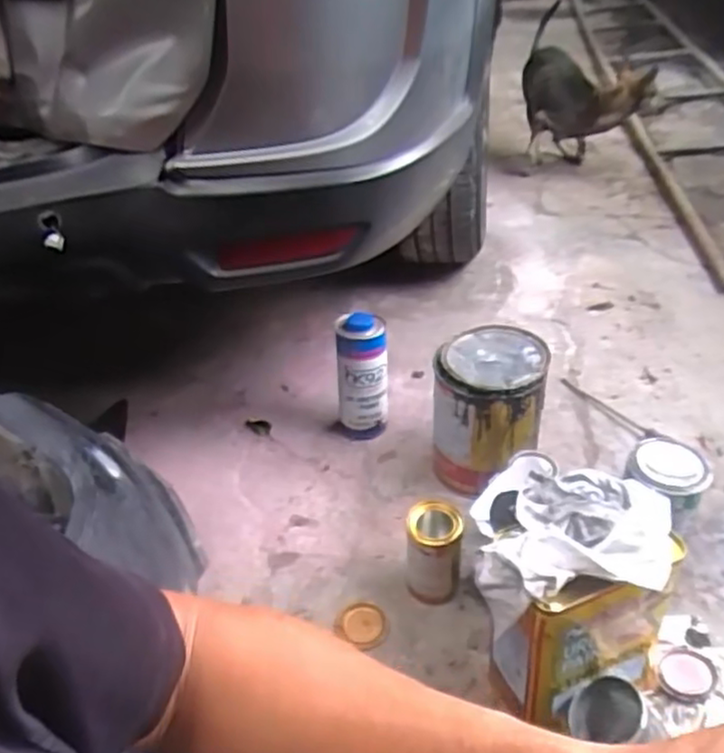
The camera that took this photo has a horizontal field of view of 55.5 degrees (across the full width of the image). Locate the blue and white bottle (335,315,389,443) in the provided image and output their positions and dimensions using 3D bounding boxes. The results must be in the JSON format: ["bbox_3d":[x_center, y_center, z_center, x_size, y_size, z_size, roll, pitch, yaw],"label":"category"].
[{"bbox_3d":[-0.001,0.006,1.155,0.092,0.213,0.076,-4,39,3],"label":"blue and white bottle"}]

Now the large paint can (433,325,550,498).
[{"bbox_3d":[0.195,0.061,1.055,0.150,0.222,0.163,-4,39,3],"label":"large paint can"}]

